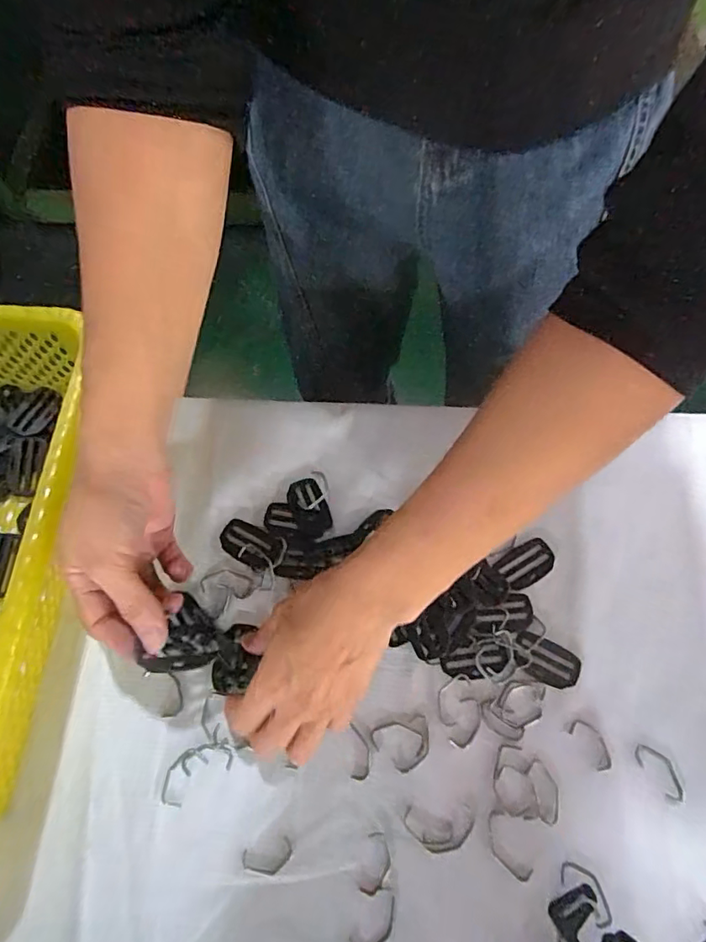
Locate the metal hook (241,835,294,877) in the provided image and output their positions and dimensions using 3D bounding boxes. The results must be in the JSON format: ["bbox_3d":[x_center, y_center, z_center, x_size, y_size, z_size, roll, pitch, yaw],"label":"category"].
[{"bbox_3d":[-0.053,0.241,0.331,0.031,0.004,0.018,-14,69,-6],"label":"metal hook"}]

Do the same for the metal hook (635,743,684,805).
[{"bbox_3d":[0.201,0.195,0.346,0.016,0.004,0.039,-38,74,-14],"label":"metal hook"}]

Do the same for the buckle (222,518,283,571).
[{"bbox_3d":[-0.078,0.054,0.399,0.046,0.004,0.028,28,71,10],"label":"buckle"}]

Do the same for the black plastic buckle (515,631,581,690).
[{"bbox_3d":[0.134,0.132,0.370,0.046,0.004,0.028,24,70,9],"label":"black plastic buckle"}]

